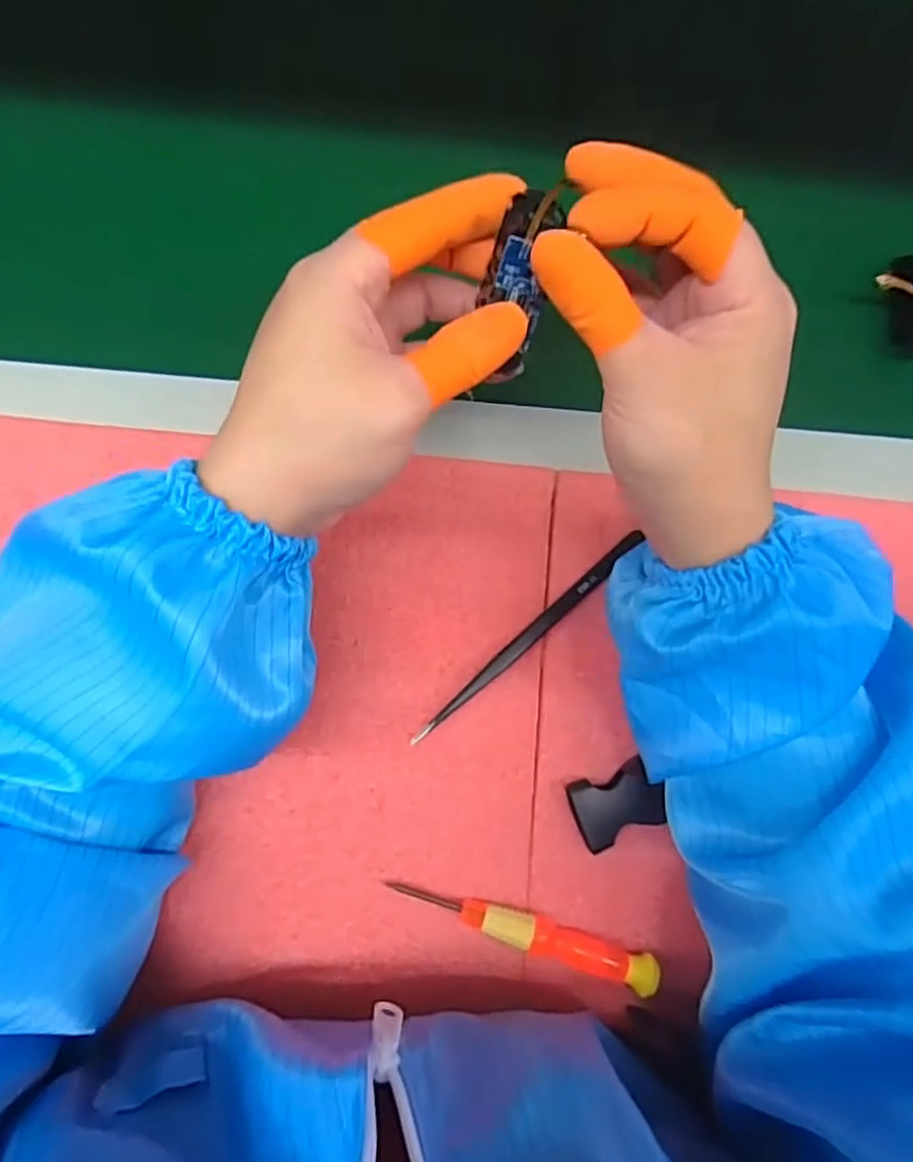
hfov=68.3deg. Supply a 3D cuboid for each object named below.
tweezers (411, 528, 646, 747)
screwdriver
[{"bbox_3d":[0.032,0.024,0.297,0.130,0.010,0.008,-42,89,-6],"label":"tweezers"},{"bbox_3d":[0.029,0.147,0.282,0.111,0.016,0.014,19,84,-2],"label":"screwdriver"}]

